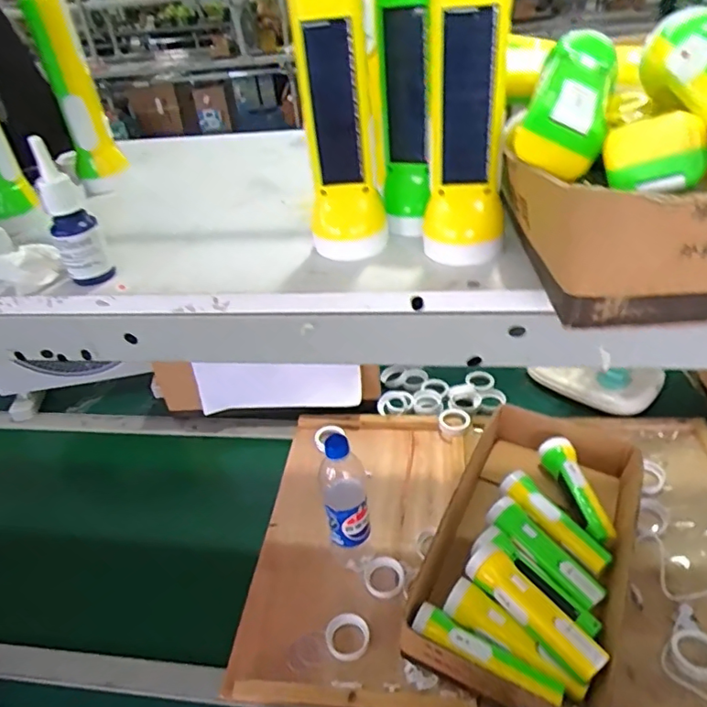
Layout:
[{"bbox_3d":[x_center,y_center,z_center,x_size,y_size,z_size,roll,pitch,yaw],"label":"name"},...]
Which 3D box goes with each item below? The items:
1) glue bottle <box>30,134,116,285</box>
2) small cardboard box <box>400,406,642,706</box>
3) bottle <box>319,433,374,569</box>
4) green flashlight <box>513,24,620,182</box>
[{"bbox_3d":[-0.186,-0.092,0.358,0.027,0.092,0.031,-20,38,-17],"label":"glue bottle"},{"bbox_3d":[0.243,0.248,0.730,0.223,0.089,0.432,13,41,26],"label":"small cardboard box"},{"bbox_3d":[-0.009,0.202,0.727,0.063,0.233,0.060,-12,37,-7],"label":"bottle"},{"bbox_3d":[0.134,-0.160,0.339,0.049,0.040,0.168,10,40,22],"label":"green flashlight"}]

